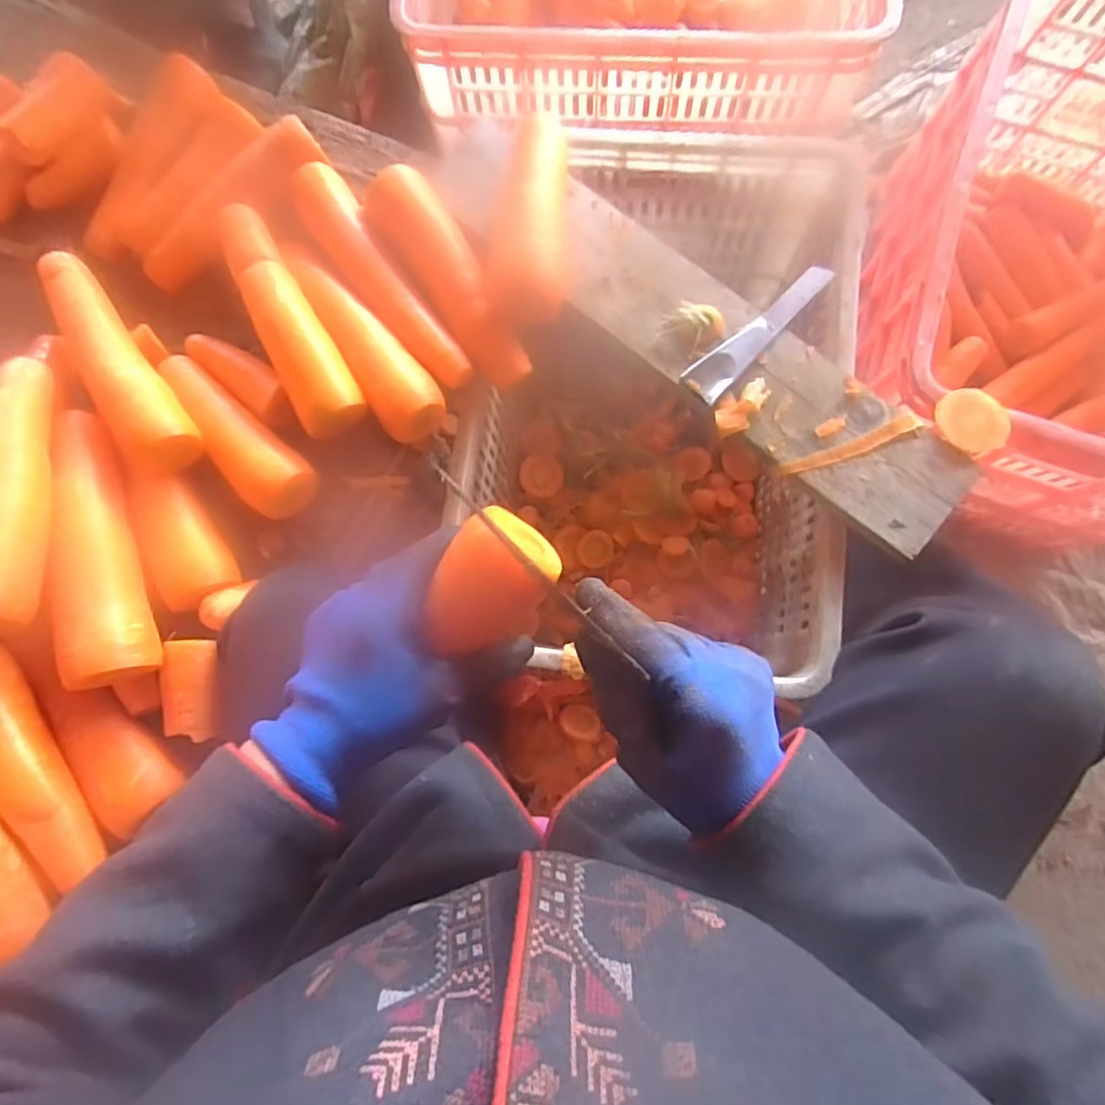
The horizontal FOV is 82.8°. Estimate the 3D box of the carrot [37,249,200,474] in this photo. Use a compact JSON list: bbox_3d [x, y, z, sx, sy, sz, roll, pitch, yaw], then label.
[{"bbox_3d":[-0.372,-0.162,0.535,0.054,0.042,0.223,-35,81,-2],"label":"carrot"}]

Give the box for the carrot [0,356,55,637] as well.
[{"bbox_3d":[-0.412,-0.048,0.469,0.047,0.069,0.225,-12,81,2],"label":"carrot"}]

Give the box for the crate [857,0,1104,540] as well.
[{"bbox_3d":[0.554,-0.287,0.700,0.359,0.308,0.520,17,83,6],"label":"crate"}]

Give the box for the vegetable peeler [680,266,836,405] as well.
[{"bbox_3d":[0.178,-0.196,0.544,0.035,0.008,0.161,43,86,9],"label":"vegetable peeler"}]

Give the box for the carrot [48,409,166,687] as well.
[{"bbox_3d":[-0.363,-0.010,0.498,0.051,0.052,0.230,-18,81,1],"label":"carrot"}]

